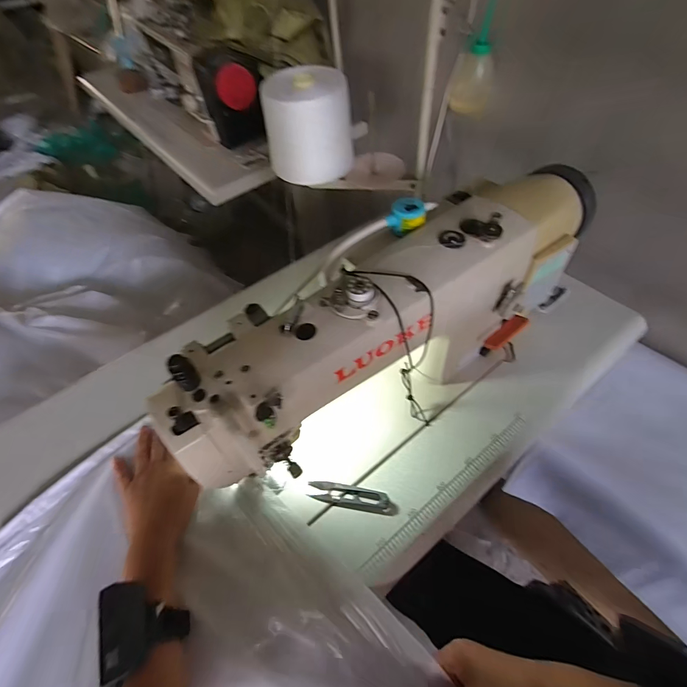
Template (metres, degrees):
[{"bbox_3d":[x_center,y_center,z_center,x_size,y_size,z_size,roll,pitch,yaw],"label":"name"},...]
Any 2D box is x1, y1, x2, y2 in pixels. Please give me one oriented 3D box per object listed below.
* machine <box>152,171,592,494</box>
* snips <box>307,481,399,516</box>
[{"bbox_3d":[0.078,-0.034,0.470,0.562,0.221,0.155,-32,56,-18],"label":"machine"},{"bbox_3d":[0.012,0.192,0.461,0.108,0.007,0.026,7,54,10],"label":"snips"}]

